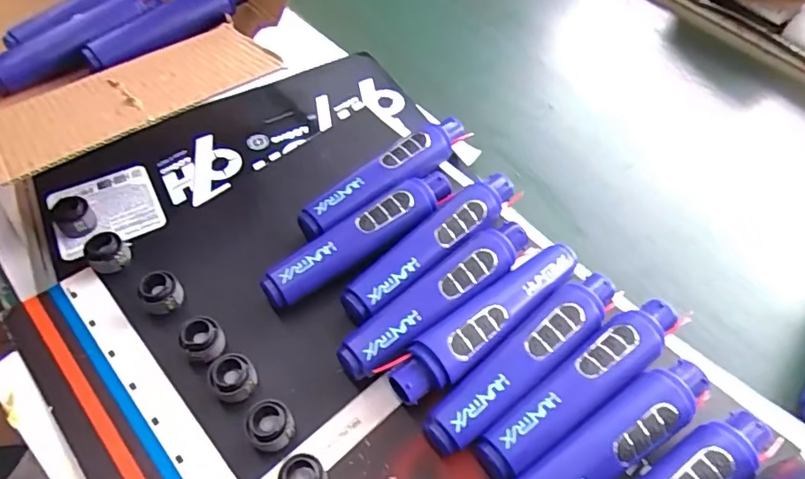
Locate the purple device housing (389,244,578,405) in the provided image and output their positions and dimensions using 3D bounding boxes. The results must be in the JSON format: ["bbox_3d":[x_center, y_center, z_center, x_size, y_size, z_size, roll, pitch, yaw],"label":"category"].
[{"bbox_3d":[0.063,0.058,0.388,0.173,0.034,0.037,-36,64,-24],"label":"purple device housing"}]

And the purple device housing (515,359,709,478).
[{"bbox_3d":[0.127,0.134,0.336,0.172,0.032,0.036,-28,60,-20],"label":"purple device housing"}]

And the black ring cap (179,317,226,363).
[{"bbox_3d":[-0.143,0.073,0.378,0.026,0.019,0.030,-11,56,-9],"label":"black ring cap"}]

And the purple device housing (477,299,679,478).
[{"bbox_3d":[0.122,0.099,0.359,0.172,0.036,0.035,-30,61,-21],"label":"purple device housing"}]

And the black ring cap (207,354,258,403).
[{"bbox_3d":[-0.116,0.097,0.366,0.029,0.025,0.025,-33,62,-22],"label":"black ring cap"}]

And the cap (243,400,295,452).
[{"bbox_3d":[-0.087,0.123,0.348,0.029,0.023,0.028,1,55,-1],"label":"cap"}]

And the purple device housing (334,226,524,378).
[{"bbox_3d":[0.029,0.044,0.398,0.173,0.037,0.034,-32,62,-22],"label":"purple device housing"}]

